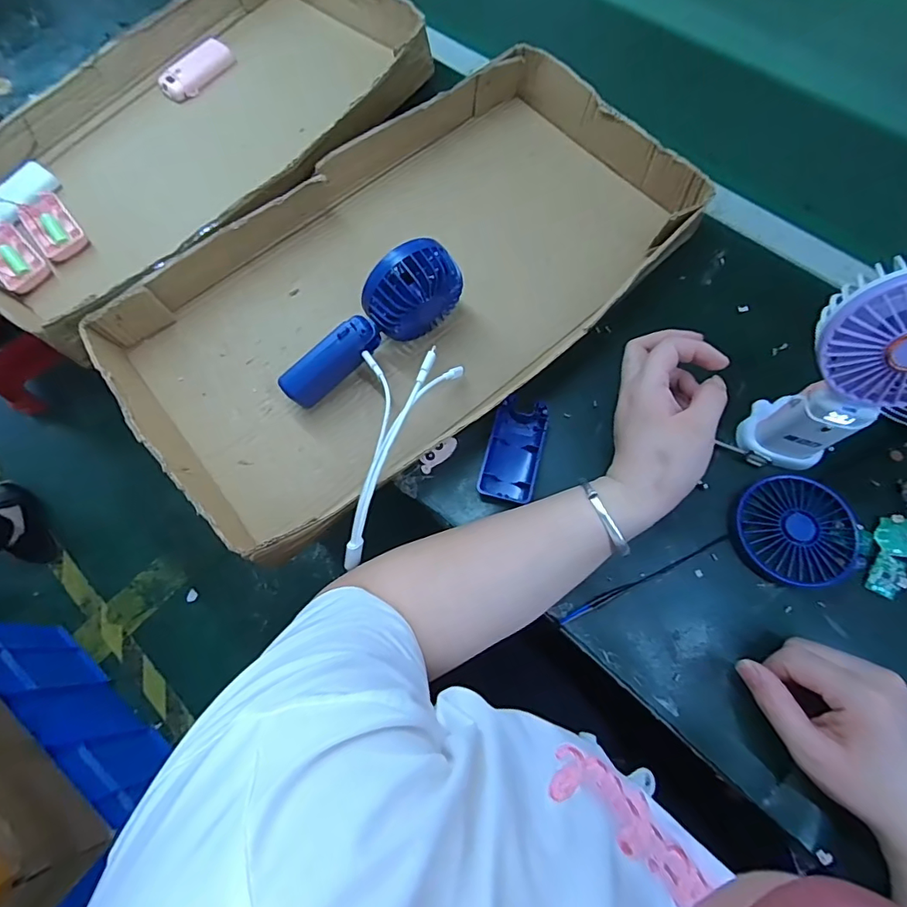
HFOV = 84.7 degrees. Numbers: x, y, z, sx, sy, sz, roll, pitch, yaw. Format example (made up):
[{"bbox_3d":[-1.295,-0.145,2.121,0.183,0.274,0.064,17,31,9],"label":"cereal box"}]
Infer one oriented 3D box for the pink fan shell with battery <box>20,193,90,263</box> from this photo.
[{"bbox_3d":[-0.438,-0.248,0.545,0.045,0.015,0.078,-37,74,-10],"label":"pink fan shell with battery"}]

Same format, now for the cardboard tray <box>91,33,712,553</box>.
[{"bbox_3d":[-0.041,-0.161,0.474,0.527,0.061,0.295,-39,75,-10],"label":"cardboard tray"}]

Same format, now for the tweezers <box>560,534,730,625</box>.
[{"bbox_3d":[0.153,0.098,0.395,0.152,0.010,0.006,-25,73,-6],"label":"tweezers"}]

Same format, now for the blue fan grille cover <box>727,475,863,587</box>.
[{"bbox_3d":[0.271,0.060,0.395,0.088,0.012,0.085,-10,72,-1],"label":"blue fan grille cover"}]

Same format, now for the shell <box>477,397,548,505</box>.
[{"bbox_3d":[0.054,-0.002,0.432,0.046,0.018,0.092,15,73,7],"label":"shell"}]

